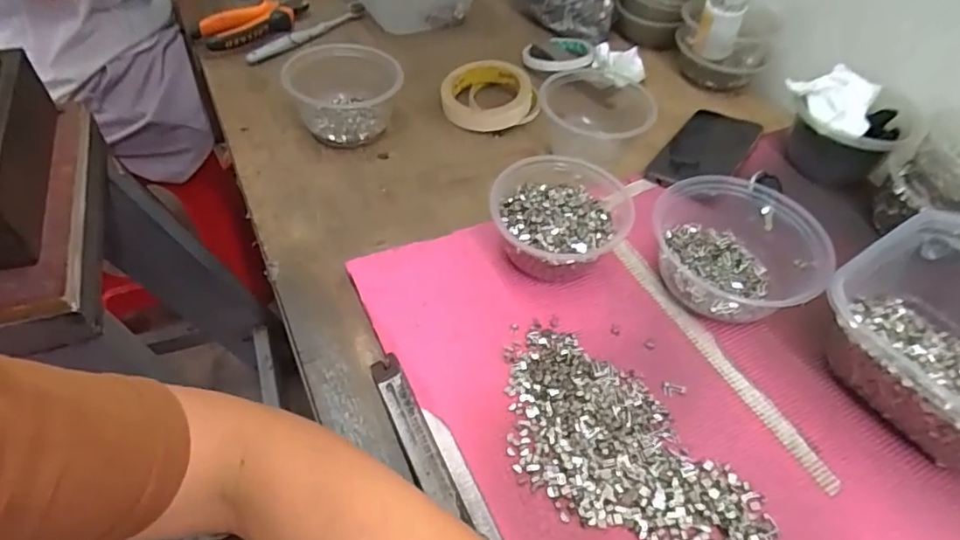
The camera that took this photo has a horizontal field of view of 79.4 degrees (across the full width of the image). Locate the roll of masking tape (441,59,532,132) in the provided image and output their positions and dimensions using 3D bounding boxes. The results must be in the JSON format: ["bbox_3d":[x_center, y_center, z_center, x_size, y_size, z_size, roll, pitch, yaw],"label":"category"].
[{"bbox_3d":[0.006,-0.196,0.648,0.096,0.032,0.096,0,53,0],"label":"roll of masking tape"}]

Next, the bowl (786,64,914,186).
[{"bbox_3d":[0.370,-0.151,0.594,0.114,0.086,0.096,36,56,23],"label":"bowl"}]

